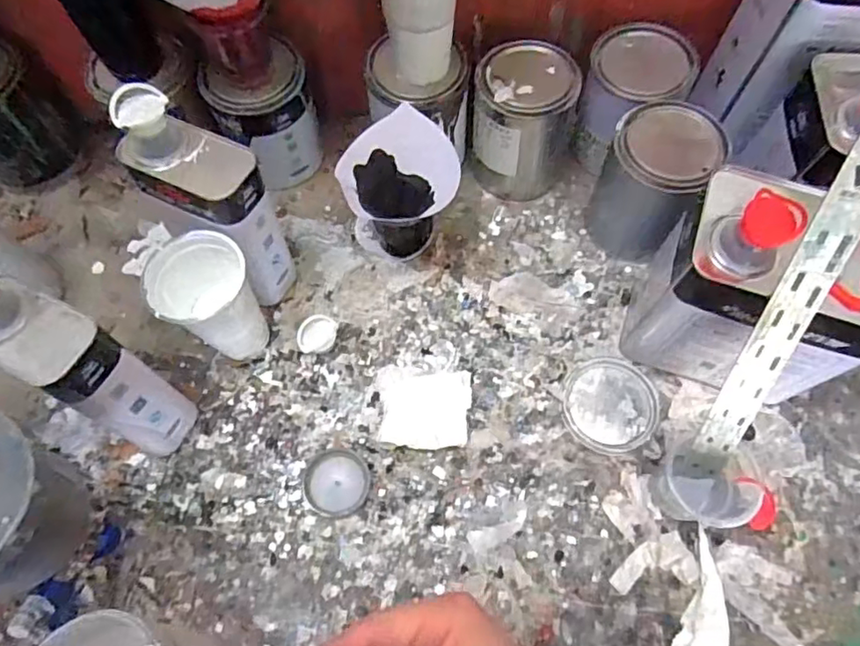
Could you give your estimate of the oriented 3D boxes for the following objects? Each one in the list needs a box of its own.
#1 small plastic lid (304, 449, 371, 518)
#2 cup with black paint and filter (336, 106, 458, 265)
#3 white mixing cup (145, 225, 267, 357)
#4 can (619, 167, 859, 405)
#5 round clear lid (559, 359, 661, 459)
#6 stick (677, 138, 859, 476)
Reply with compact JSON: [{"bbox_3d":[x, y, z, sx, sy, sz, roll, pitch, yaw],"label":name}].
[{"bbox_3d":[-0.086,0.148,0.544,0.058,0.006,0.059,0,66,0],"label":"small plastic lid"},{"bbox_3d":[-0.032,-0.136,0.611,0.109,0.130,0.087,-8,66,-3],"label":"cup with black paint and filter"},{"bbox_3d":[-0.200,-0.014,0.556,0.077,0.144,0.081,32,70,14],"label":"white mixing cup"},{"bbox_3d":[0.285,-0.021,0.504,0.166,0.231,0.104,13,67,6],"label":"can"},{"bbox_3d":[0.179,0.080,0.580,0.091,0.005,0.097,9,66,4],"label":"round clear lid"},{"bbox_3d":[0.260,0.006,0.433,0.035,0.292,0.010,14,32,7],"label":"stick"}]

